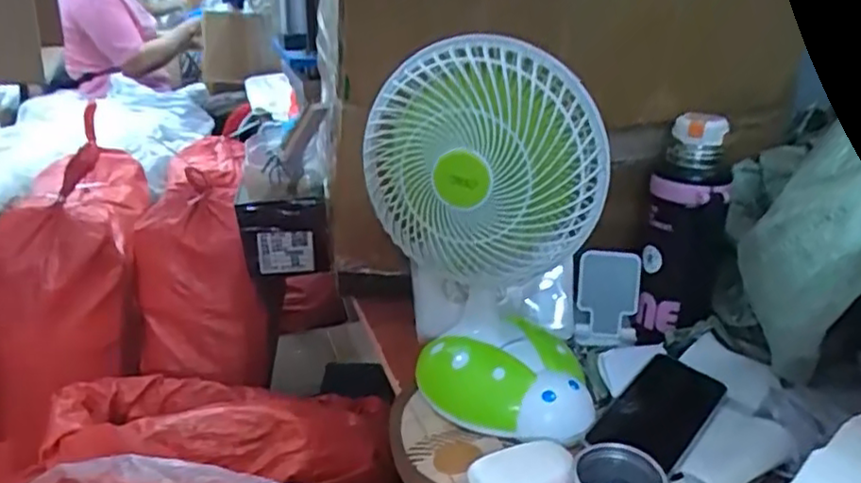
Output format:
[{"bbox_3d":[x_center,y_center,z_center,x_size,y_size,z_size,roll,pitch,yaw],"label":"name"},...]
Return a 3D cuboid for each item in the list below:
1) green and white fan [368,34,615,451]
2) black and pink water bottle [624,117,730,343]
[{"bbox_3d":[0.044,-0.009,0.620,0.197,0.324,0.192,0,25,-2],"label":"green and white fan"},{"bbox_3d":[0.266,-0.011,0.715,0.082,0.233,0.063,19,31,34],"label":"black and pink water bottle"}]

